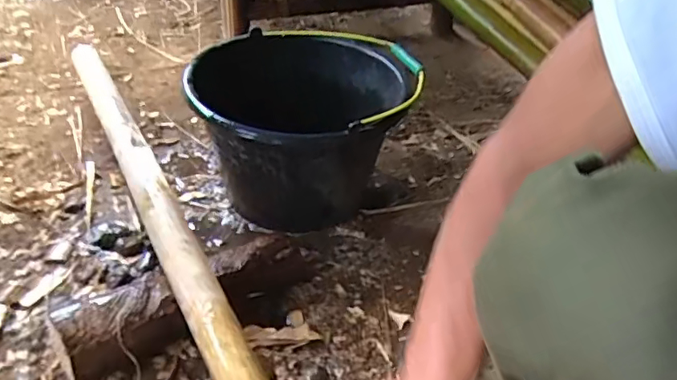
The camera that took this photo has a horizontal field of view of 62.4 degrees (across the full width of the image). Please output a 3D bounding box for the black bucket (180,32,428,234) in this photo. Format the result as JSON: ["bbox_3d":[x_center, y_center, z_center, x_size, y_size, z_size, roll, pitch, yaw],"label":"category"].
[{"bbox_3d":[-0.055,-0.074,0.772,0.268,0.203,0.279,5,36,-3],"label":"black bucket"}]

